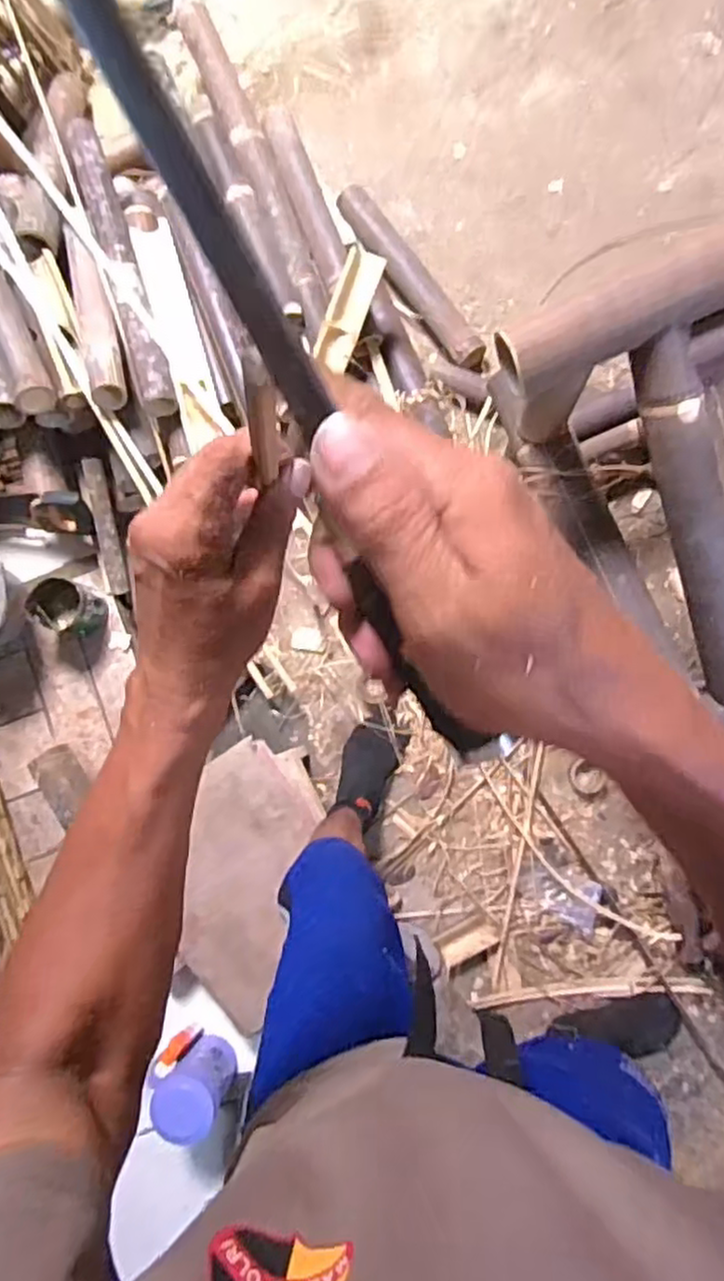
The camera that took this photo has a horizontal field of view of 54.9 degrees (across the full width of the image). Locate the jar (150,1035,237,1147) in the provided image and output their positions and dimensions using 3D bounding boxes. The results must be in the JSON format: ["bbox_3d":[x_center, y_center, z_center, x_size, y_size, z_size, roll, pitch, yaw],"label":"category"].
[{"bbox_3d":[-0.283,0.742,1.171,0.117,0.173,0.093,29,90,8],"label":"jar"}]

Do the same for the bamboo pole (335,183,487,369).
[{"bbox_3d":[0.094,-0.710,1.367,0.072,0.057,0.437,-35,83,3],"label":"bamboo pole"}]

